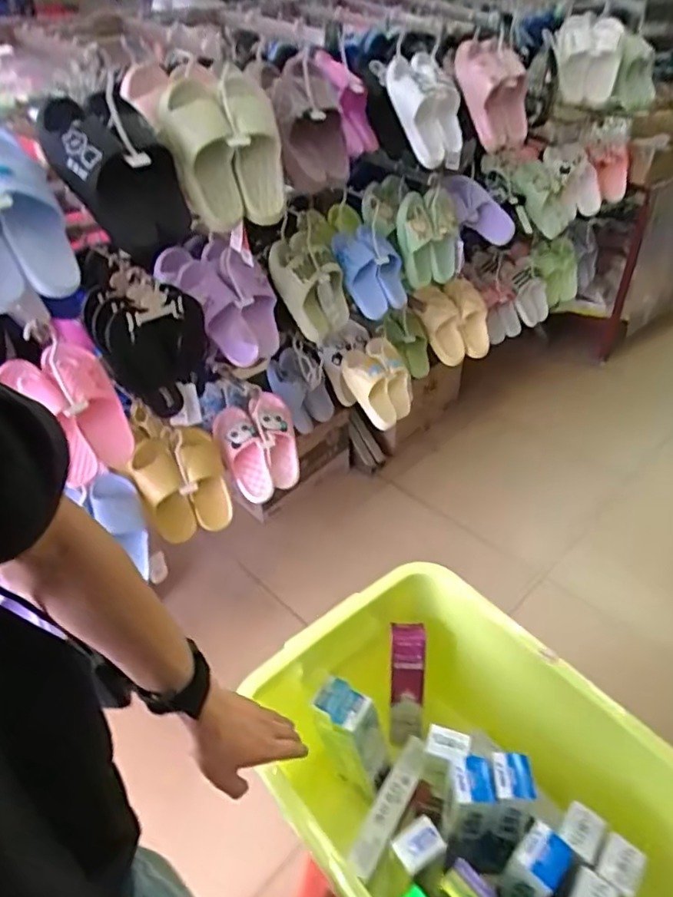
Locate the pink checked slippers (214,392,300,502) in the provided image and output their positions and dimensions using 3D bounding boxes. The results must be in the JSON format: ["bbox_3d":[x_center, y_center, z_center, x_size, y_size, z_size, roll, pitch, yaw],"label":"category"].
[{"bbox_3d":[-0.188,0.004,1.412,0.182,0.198,0.173,-1,39,1],"label":"pink checked slippers"}]

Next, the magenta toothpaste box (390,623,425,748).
[{"bbox_3d":[0.106,0.357,0.888,0.049,0.191,0.031,1,13,3],"label":"magenta toothpaste box"}]

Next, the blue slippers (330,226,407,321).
[{"bbox_3d":[0.085,-0.444,1.504,0.134,0.207,0.150,29,48,32],"label":"blue slippers"}]

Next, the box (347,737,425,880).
[{"bbox_3d":[0.078,0.493,0.822,0.040,0.029,0.190,21,44,25],"label":"box"}]

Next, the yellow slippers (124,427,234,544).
[{"bbox_3d":[-0.349,0.082,1.329,0.187,0.174,0.172,-14,41,-15],"label":"yellow slippers"}]

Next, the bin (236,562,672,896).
[{"bbox_3d":[0.150,0.440,0.731,0.367,0.271,0.518,-29,46,-30],"label":"bin"}]

